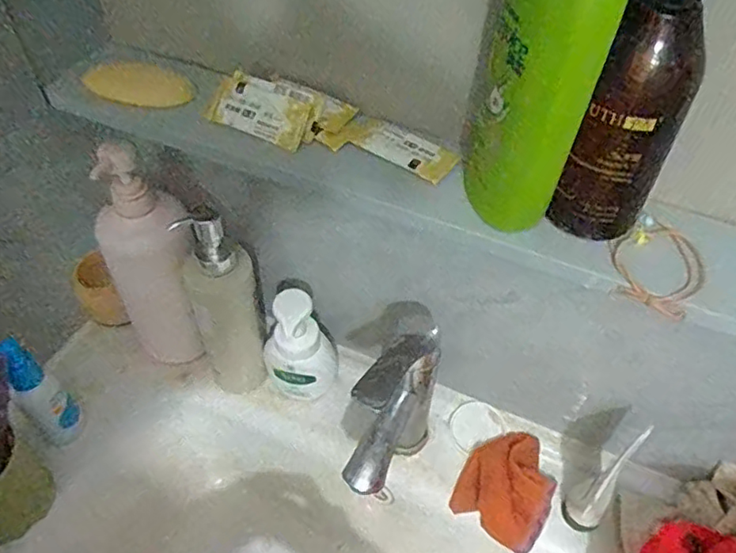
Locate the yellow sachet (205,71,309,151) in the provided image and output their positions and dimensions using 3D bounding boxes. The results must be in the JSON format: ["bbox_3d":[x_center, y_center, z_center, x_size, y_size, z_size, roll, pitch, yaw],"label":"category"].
[{"bbox_3d":[-0.077,-0.116,0.416,0.076,0.010,0.038,26,98,14],"label":"yellow sachet"}]

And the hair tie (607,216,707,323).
[{"bbox_3d":[0.168,-0.007,0.348,0.051,0.017,0.056,25,53,19],"label":"hair tie"}]

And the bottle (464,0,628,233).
[{"bbox_3d":[0.087,-0.110,0.296,0.055,0.192,0.054,13,50,9],"label":"bottle"}]

